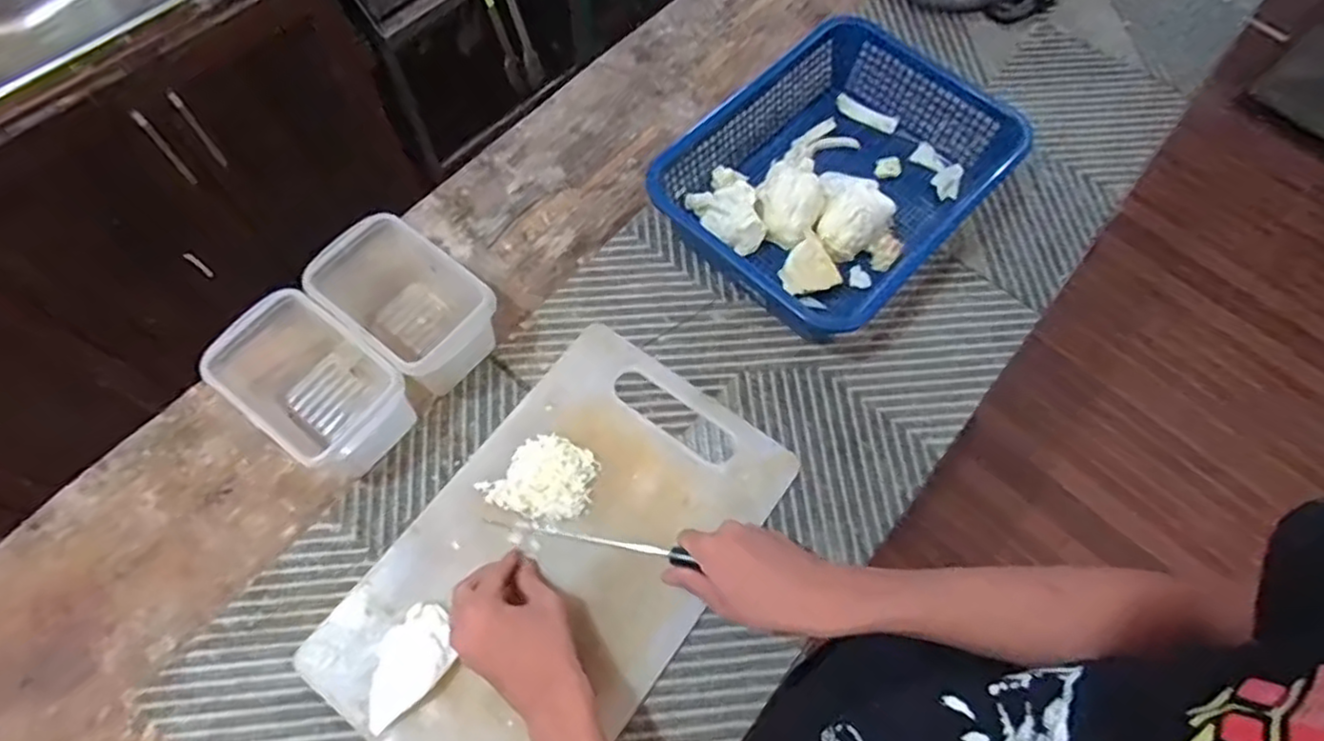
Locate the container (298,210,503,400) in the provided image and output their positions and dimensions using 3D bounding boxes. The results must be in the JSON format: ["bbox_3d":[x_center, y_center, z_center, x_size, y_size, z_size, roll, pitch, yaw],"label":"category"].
[{"bbox_3d":[-0.234,-0.056,0.653,0.148,0.098,0.103,37,72,14],"label":"container"}]

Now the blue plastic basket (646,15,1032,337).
[{"bbox_3d":[0.169,-0.198,0.729,0.255,0.091,0.321,42,73,15],"label":"blue plastic basket"}]

